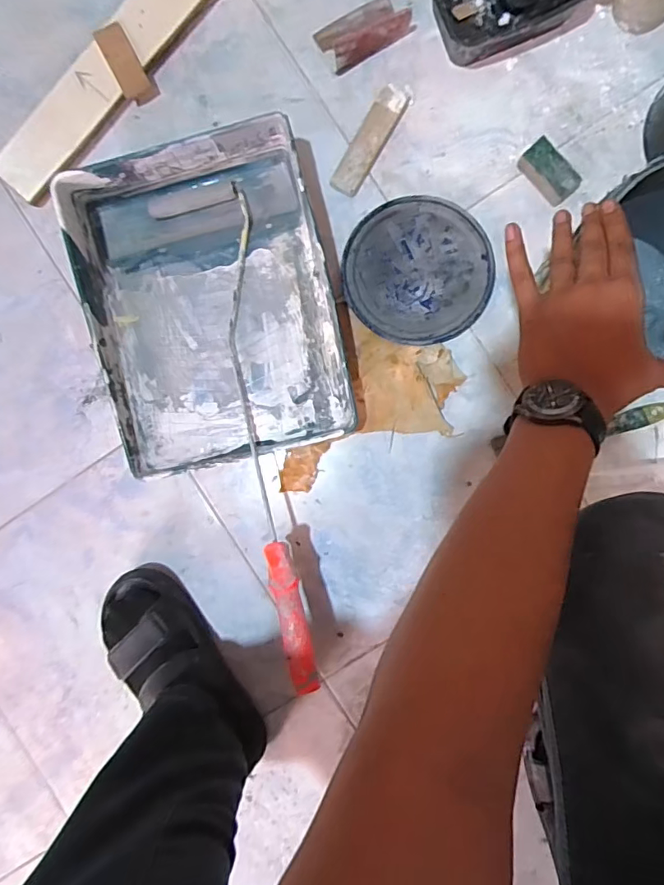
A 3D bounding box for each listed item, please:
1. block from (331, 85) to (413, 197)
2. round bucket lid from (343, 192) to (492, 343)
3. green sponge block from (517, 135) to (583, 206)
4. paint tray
[{"bbox_3d":[0.047,-0.370,0.616,0.038,0.015,0.138,31,93,2],"label":"block"},{"bbox_3d":[0.104,-0.208,0.610,0.172,0.018,0.171,0,92,4],"label":"round bucket lid"},{"bbox_3d":[0.257,-0.319,0.596,0.037,0.030,0.072,-40,89,4],"label":"green sponge block"},{"bbox_3d":[-0.140,-0.159,0.603,0.277,0.075,0.353,-14,91,4],"label":"paint tray"}]

